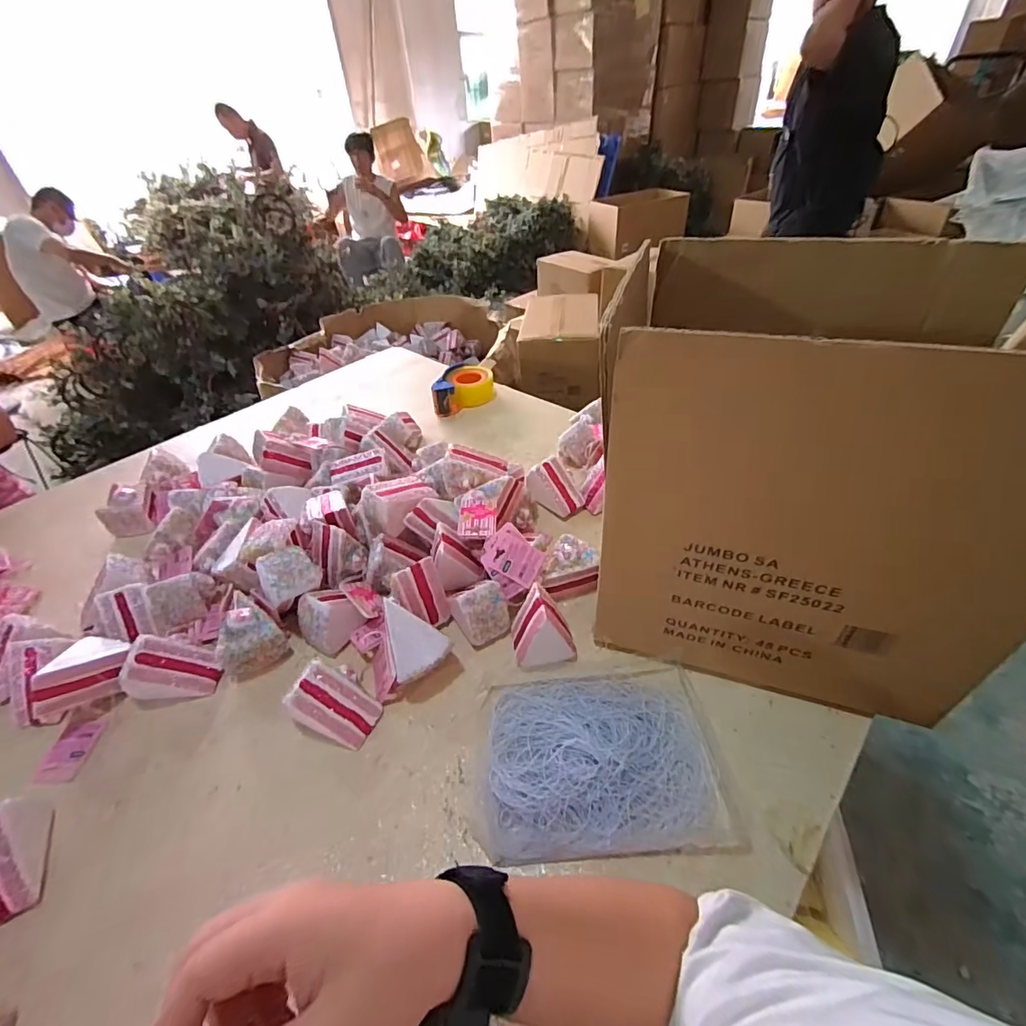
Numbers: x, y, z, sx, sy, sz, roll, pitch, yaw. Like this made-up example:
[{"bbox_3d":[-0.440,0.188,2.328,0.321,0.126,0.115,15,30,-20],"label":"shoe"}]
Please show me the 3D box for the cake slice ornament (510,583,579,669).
[{"bbox_3d":[0.032,0.124,0.526,0.067,0.082,0.064,-8,41,-3],"label":"cake slice ornament"}]

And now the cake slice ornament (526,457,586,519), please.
[{"bbox_3d":[0.064,-0.037,0.729,0.066,0.058,0.073,-25,45,-21],"label":"cake slice ornament"}]

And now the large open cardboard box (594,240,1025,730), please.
[{"bbox_3d":[0.291,-0.046,0.477,0.359,0.335,0.285,10,43,17],"label":"large open cardboard box"}]

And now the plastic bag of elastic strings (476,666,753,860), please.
[{"bbox_3d":[0.082,0.222,0.458,0.220,0.028,0.164,-5,41,0],"label":"plastic bag of elastic strings"}]

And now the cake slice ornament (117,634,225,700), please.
[{"bbox_3d":[-0.370,0.168,0.534,0.076,0.062,0.052,-12,41,-8],"label":"cake slice ornament"}]

